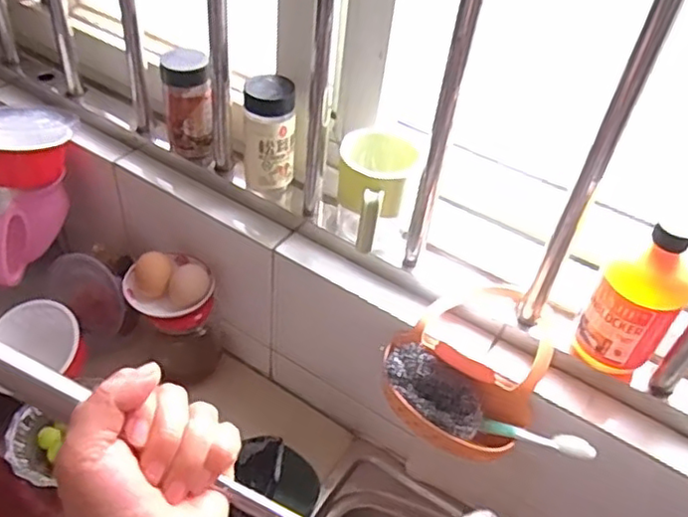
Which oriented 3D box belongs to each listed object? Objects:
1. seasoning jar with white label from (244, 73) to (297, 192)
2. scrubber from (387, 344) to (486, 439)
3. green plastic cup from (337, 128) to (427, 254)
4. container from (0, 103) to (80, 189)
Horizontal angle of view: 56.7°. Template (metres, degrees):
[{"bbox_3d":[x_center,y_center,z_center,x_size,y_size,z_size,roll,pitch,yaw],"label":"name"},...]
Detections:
[{"bbox_3d":[-0.083,-0.138,0.708,0.055,0.121,0.054,0,44,-7],"label":"seasoning jar with white label"},{"bbox_3d":[0.087,0.125,0.612,0.102,0.034,0.044,34,50,26],"label":"scrubber"},{"bbox_3d":[0.032,-0.068,0.631,0.079,0.084,0.085,4,44,-4],"label":"green plastic cup"},{"bbox_3d":[-0.401,-0.147,0.808,0.113,0.068,0.109,4,44,-4],"label":"container"}]

